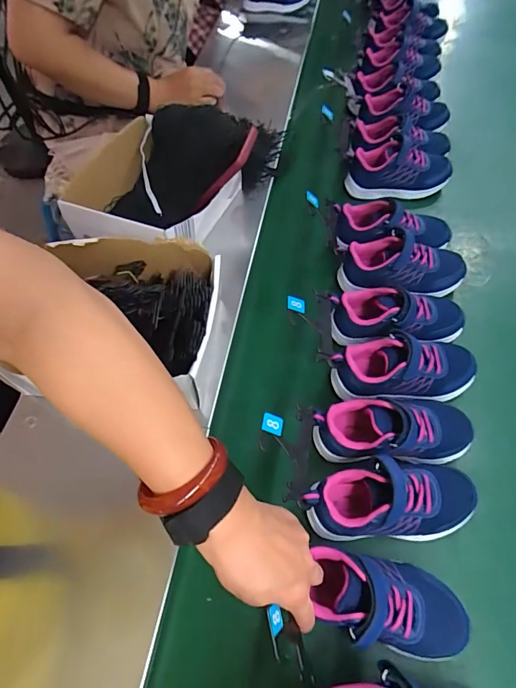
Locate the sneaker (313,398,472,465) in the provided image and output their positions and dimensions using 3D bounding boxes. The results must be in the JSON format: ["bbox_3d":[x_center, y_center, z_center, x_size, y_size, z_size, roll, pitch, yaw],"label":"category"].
[{"bbox_3d":[0.147,0.095,0.453,0.171,0.060,0.075,-8,60,0],"label":"sneaker"}]

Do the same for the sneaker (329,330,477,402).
[{"bbox_3d":[0.175,0.027,0.492,0.168,0.064,0.072,-1,60,3],"label":"sneaker"}]

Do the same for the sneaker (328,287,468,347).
[{"bbox_3d":[0.177,-0.036,0.523,0.166,0.063,0.069,-1,60,3],"label":"sneaker"}]

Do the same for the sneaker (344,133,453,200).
[{"bbox_3d":[0.234,-0.286,0.688,0.167,0.083,0.091,7,61,8],"label":"sneaker"}]

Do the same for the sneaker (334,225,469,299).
[{"bbox_3d":[0.201,-0.108,0.573,0.171,0.058,0.077,-3,60,2],"label":"sneaker"}]

